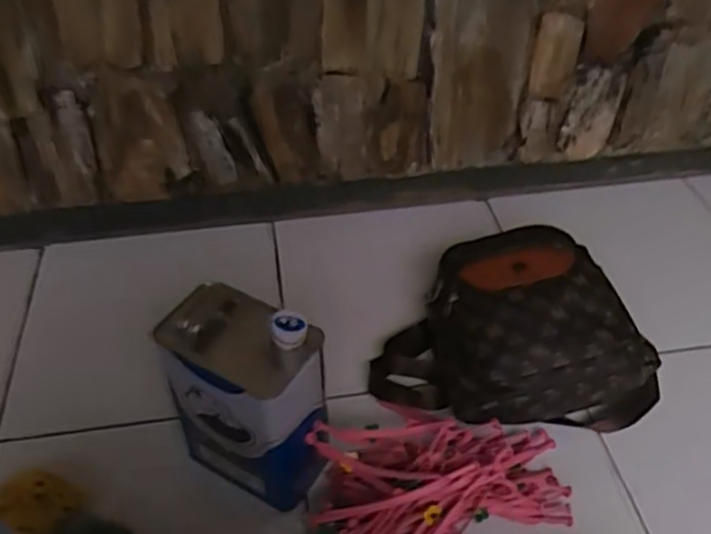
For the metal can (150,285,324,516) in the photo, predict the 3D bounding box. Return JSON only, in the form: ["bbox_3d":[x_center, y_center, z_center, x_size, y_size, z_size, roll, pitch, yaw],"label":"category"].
[{"bbox_3d":[-0.124,0.155,0.804,0.168,0.259,0.116,29,52,26],"label":"metal can"}]

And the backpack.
[{"bbox_3d":[0.213,0.080,0.952,0.379,0.159,0.262,-3,45,-3],"label":"backpack"}]

